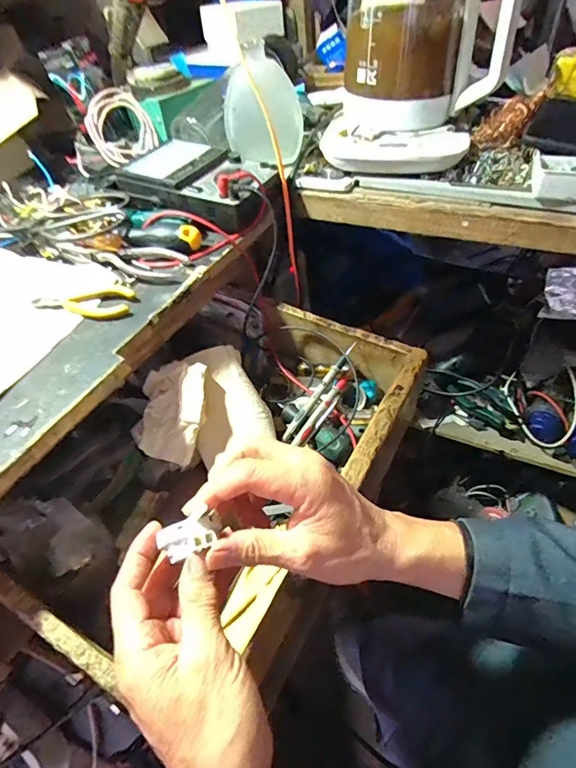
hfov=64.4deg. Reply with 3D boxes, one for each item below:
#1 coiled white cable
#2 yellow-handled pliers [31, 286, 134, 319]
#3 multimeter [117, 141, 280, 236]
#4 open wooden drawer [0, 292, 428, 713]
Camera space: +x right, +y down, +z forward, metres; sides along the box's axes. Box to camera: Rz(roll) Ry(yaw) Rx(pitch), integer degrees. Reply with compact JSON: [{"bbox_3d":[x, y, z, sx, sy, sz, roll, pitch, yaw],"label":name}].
[{"bbox_3d":[-0.233,-0.350,0.625,0.085,0.087,0.031,-38,22,-22],"label":"coiled white cable"},{"bbox_3d":[-0.197,-0.074,0.435,0.096,0.011,0.035,-6,46,0],"label":"yellow-handled pliers"},{"bbox_3d":[-0.099,-0.243,0.534,0.179,0.034,0.121,20,52,23],"label":"multimeter"},{"bbox_3d":[-0.073,0.073,0.460,0.292,0.101,0.390,21,52,24],"label":"open wooden drawer"}]

